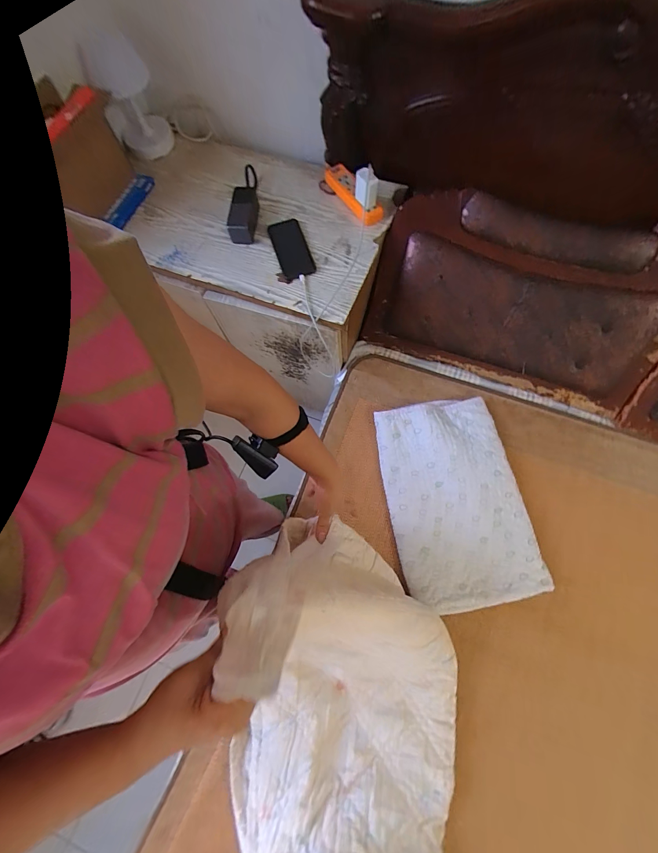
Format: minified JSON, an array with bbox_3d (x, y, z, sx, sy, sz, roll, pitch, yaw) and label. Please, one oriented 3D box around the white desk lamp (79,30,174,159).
[{"bbox_3d":[-0.492,-0.811,0.858,0.131,0.215,0.161,-25,72,-8],"label":"white desk lamp"}]

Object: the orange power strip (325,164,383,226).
[{"bbox_3d":[0.059,-0.583,0.868,0.055,0.046,0.214,-37,74,-10],"label":"orange power strip"}]

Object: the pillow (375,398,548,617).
[{"bbox_3d":[0.300,0.171,0.828,0.312,0.058,0.481,-12,71,-3],"label":"pillow"}]

